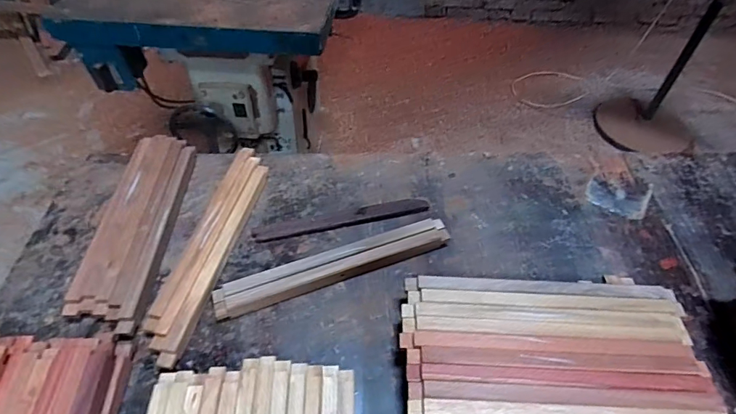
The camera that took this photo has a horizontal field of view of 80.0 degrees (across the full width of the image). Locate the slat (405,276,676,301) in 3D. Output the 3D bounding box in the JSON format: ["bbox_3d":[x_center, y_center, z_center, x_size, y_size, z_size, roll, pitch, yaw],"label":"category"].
[{"bbox_3d":[0.231,0.109,0.596,0.351,0.012,0.025,3,50,1],"label":"slat"}]

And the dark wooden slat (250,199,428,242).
[{"bbox_3d":[-0.042,0.020,0.733,0.290,0.009,0.031,-10,51,-10],"label":"dark wooden slat"}]

